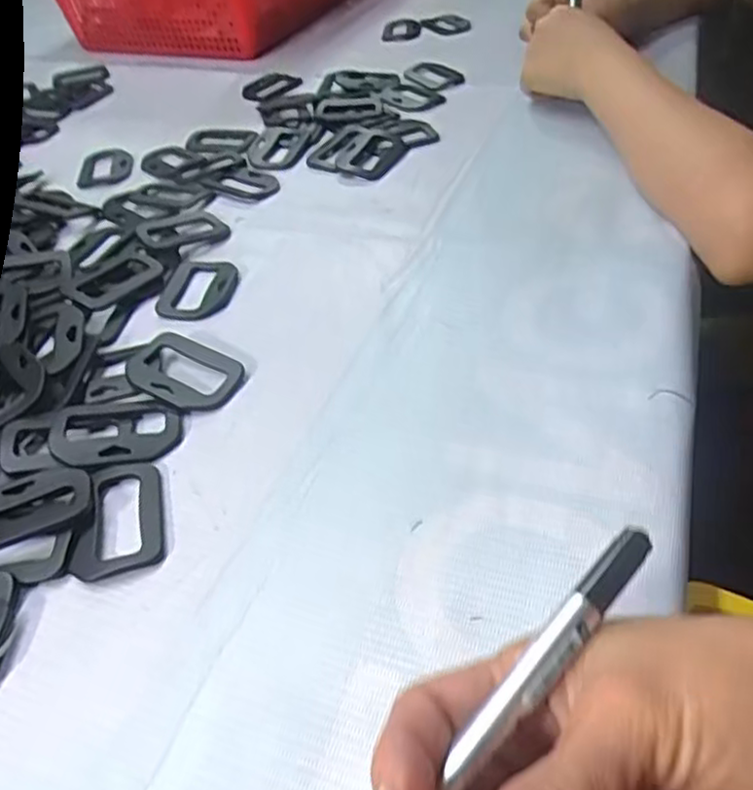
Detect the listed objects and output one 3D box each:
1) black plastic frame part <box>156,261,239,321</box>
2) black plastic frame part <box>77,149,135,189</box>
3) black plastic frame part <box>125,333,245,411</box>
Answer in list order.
[{"bbox_3d":[-0.113,-0.068,0.448,0.047,0.004,0.060,0,43,7],"label":"black plastic frame part"},{"bbox_3d":[-0.226,-0.193,0.596,0.043,0.004,0.065,-8,42,-2],"label":"black plastic frame part"},{"bbox_3d":[-0.103,-0.012,0.380,0.059,0.012,0.042,15,46,21],"label":"black plastic frame part"}]

